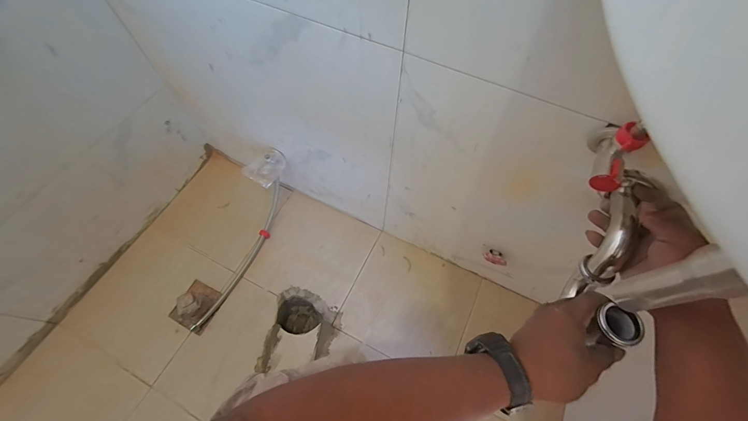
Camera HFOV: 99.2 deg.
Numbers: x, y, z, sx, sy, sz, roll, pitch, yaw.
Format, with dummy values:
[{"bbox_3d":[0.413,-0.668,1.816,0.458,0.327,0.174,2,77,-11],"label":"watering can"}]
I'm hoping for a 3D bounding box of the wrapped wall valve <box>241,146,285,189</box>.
[{"bbox_3d":[-0.269,-0.109,0.791,0.066,0.047,0.095,27,65,13],"label":"wrapped wall valve"}]

